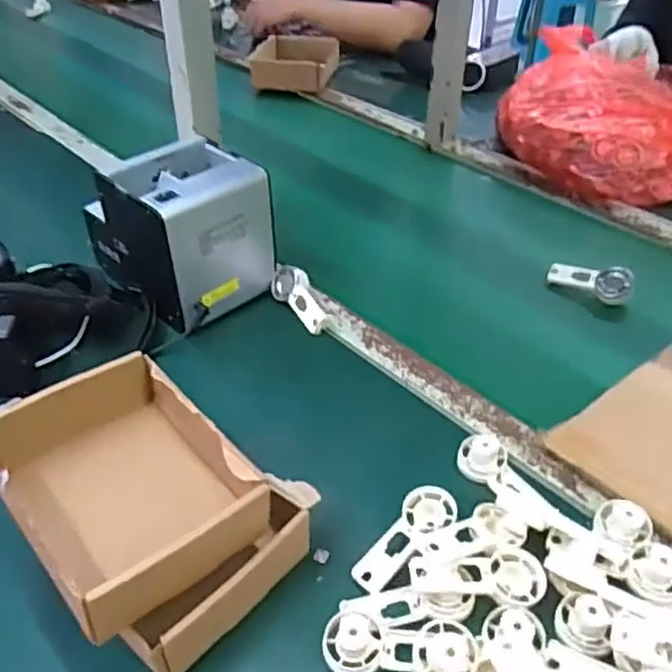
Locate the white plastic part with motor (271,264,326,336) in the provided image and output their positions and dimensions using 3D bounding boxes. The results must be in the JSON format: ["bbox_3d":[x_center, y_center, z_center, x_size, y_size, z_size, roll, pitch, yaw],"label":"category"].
[{"bbox_3d":[-0.037,-0.045,0.723,0.033,0.031,0.095,-24,45,-27],"label":"white plastic part with motor"}]

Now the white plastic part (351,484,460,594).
[{"bbox_3d":[0.053,0.150,0.496,0.038,0.019,0.092,27,46,29],"label":"white plastic part"}]

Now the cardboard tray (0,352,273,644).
[{"bbox_3d":[-0.144,0.103,0.459,0.141,0.066,0.168,-24,45,-27],"label":"cardboard tray"}]

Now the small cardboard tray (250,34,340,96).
[{"bbox_3d":[-0.085,-0.532,1.316,0.163,0.067,0.137,11,40,12],"label":"small cardboard tray"}]

